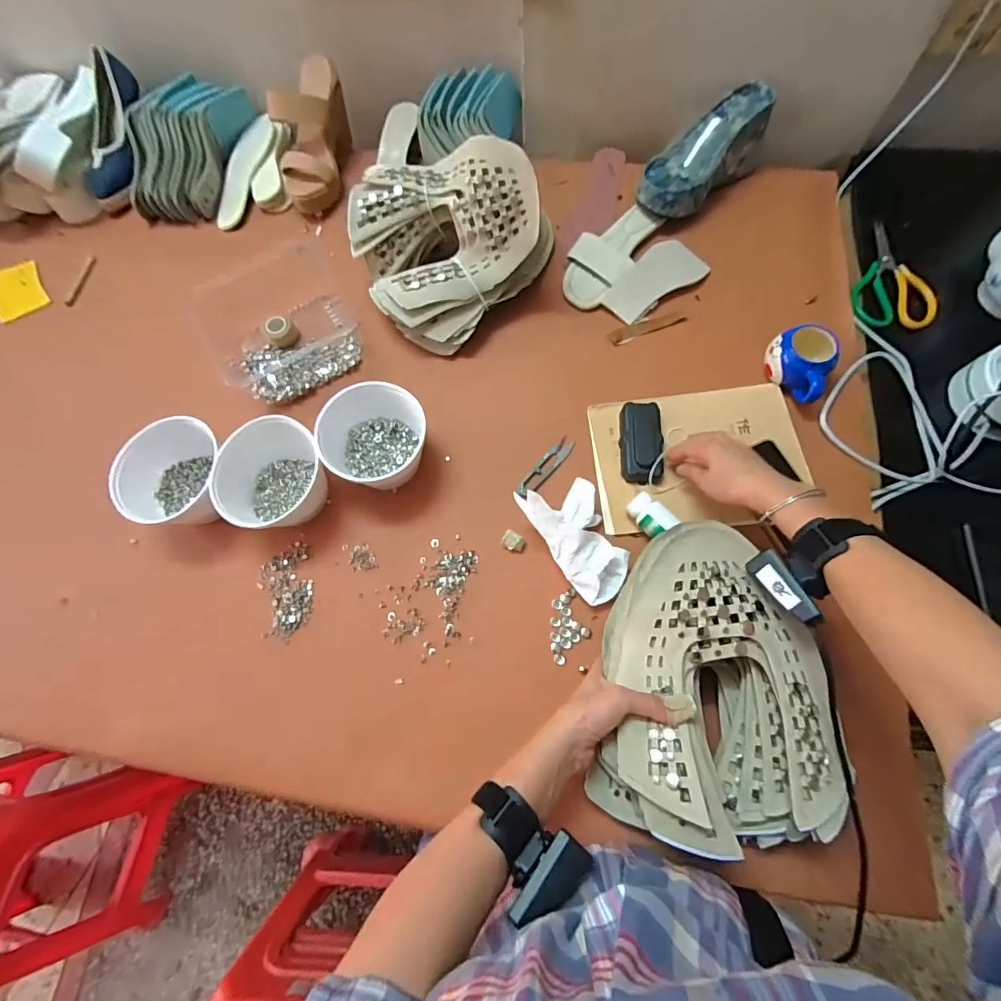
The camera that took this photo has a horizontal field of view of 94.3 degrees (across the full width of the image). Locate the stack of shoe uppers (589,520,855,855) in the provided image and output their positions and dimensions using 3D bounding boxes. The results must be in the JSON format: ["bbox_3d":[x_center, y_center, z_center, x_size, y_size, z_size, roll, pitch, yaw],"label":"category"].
[{"bbox_3d":[0.205,0.169,0.438,0.202,0.087,0.269,8,69,4],"label":"stack of shoe uppers"}]

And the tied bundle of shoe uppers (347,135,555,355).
[{"bbox_3d":[-0.078,-0.358,0.640,0.259,0.177,0.240,-1,69,3],"label":"tied bundle of shoe uppers"}]

